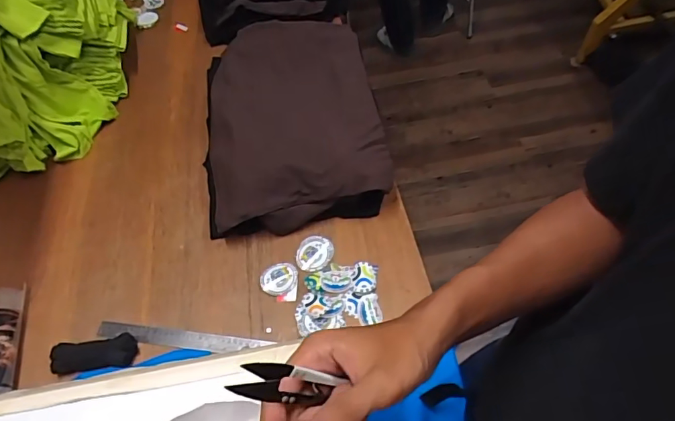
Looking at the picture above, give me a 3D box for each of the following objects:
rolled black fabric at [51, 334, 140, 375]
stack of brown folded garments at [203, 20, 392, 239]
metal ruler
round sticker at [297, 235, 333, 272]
[{"bbox_3d":[-0.387,0.229,0.740,0.130,0.029,0.048,-5,56,1],"label":"rolled black fabric"},{"bbox_3d":[-0.099,-0.199,0.956,0.348,0.098,0.510,-10,56,-2],"label":"stack of brown folded garments"},{"bbox_3d":[-0.257,0.208,0.756,0.287,0.007,0.028,5,56,8],"label":"metal ruler"},{"bbox_3d":[-0.040,0.074,0.819,0.064,0.009,0.066,1,56,6],"label":"round sticker"}]

